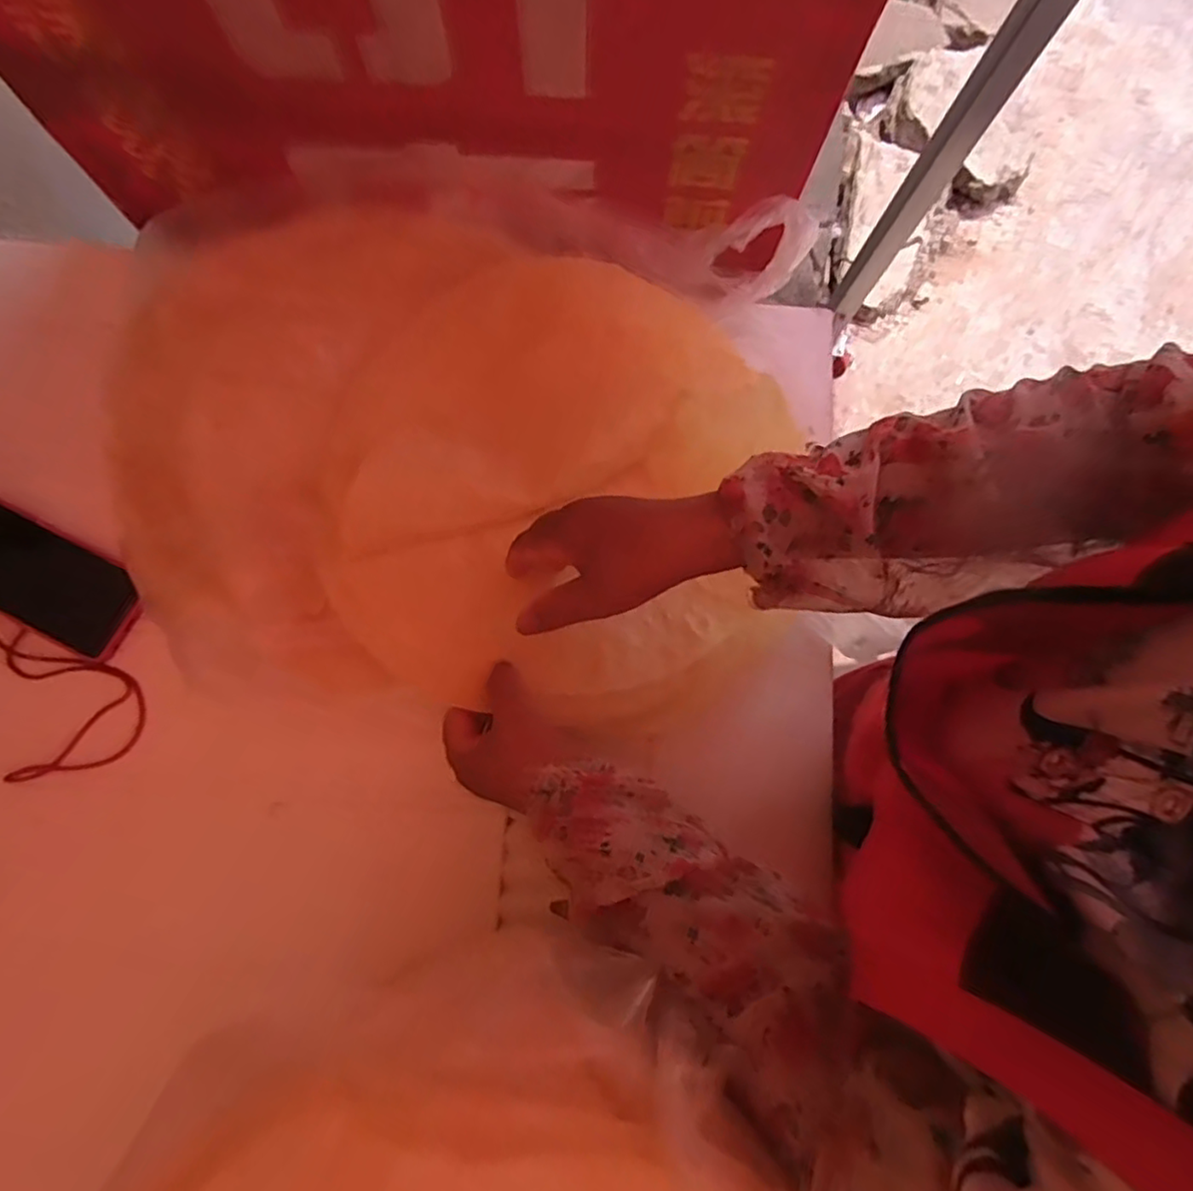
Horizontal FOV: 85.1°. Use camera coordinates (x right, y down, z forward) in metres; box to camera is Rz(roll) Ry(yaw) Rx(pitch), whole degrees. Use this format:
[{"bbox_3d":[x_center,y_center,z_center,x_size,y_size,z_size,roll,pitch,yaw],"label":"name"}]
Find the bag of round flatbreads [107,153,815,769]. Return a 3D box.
[{"bbox_3d":[-0.118,-0.127,0.495,0.507,0.066,0.431,3,79,-1],"label":"bag of round flatbreads"}]

